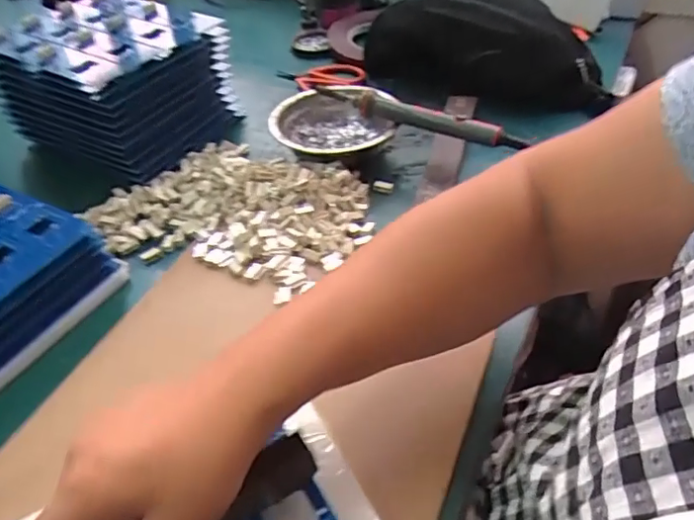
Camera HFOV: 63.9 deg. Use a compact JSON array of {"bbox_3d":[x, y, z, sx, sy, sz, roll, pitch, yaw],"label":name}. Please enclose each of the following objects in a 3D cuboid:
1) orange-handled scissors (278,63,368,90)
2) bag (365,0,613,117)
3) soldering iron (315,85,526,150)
[{"bbox_3d":[-0.030,-0.218,0.658,0.101,0.013,0.046,12,46,17],"label":"orange-handled scissors"},{"bbox_3d":[0.140,-0.227,0.583,0.247,0.103,0.081,8,45,13],"label":"bag"},{"bbox_3d":[0.062,-0.133,0.513,0.209,0.021,0.016,20,49,24],"label":"soldering iron"}]

